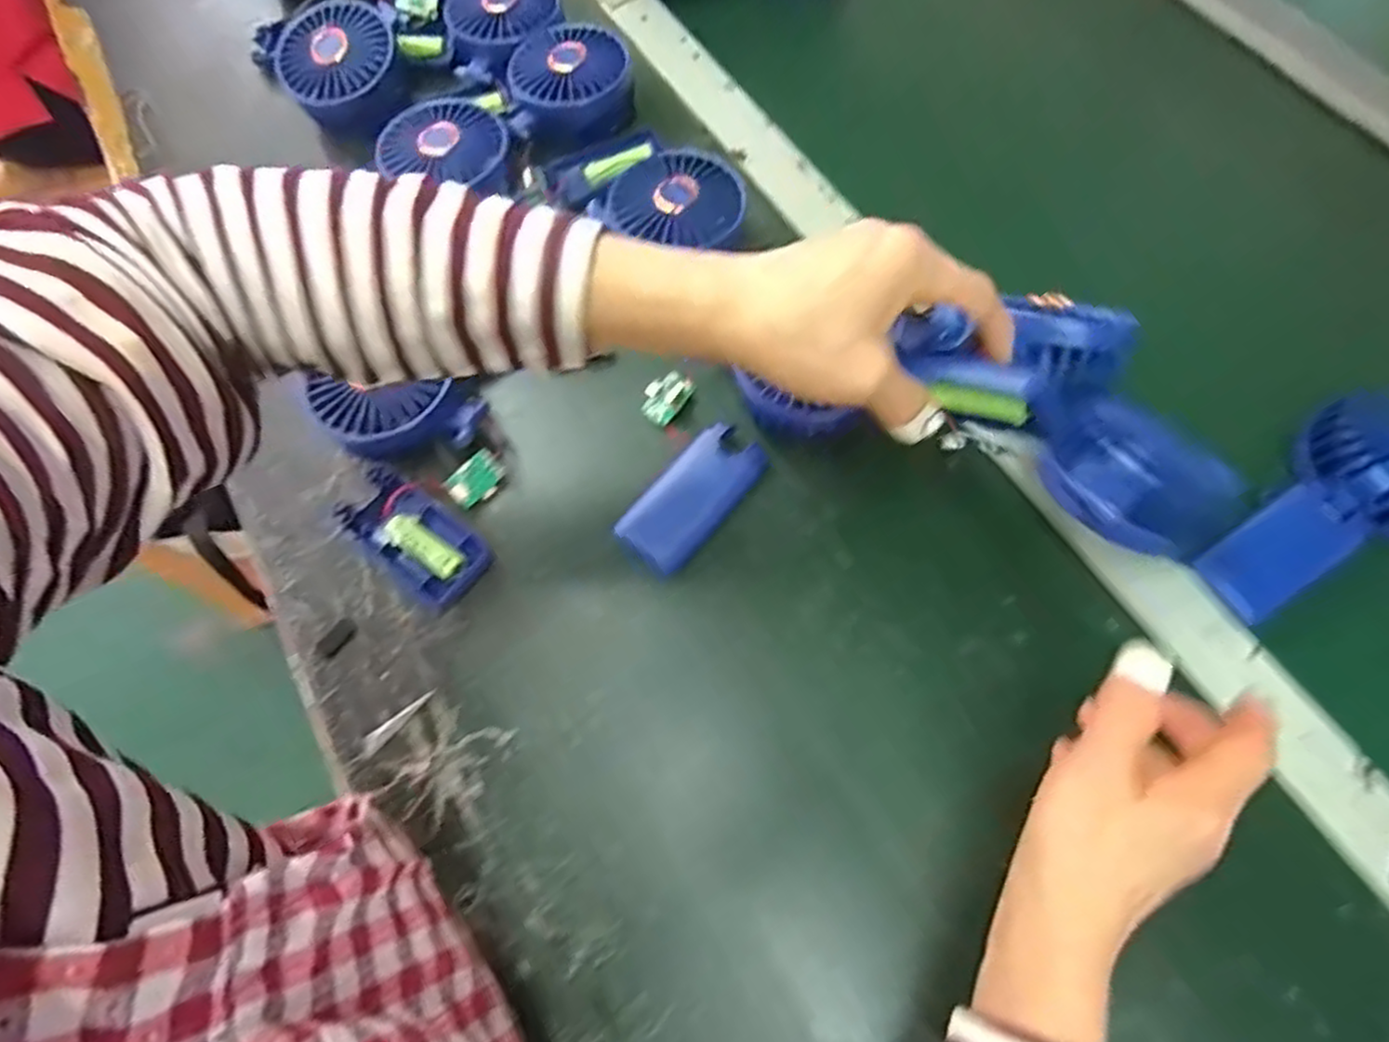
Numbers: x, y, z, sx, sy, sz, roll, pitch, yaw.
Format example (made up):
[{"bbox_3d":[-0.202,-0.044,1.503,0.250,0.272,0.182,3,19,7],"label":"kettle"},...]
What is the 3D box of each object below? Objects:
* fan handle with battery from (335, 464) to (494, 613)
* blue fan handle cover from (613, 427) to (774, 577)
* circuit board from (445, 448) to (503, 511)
[{"bbox_3d":[-0.162,0.008,0.411,0.092,0.019,0.046,37,75,16],"label":"fan handle with battery"},{"bbox_3d":[-0.001,-0.013,0.413,0.042,0.019,0.090,39,75,16],"label":"blue fan handle cover"},{"bbox_3d":[-0.129,-0.024,0.423,0.033,0.004,0.023,-46,109,-11],"label":"circuit board"}]

